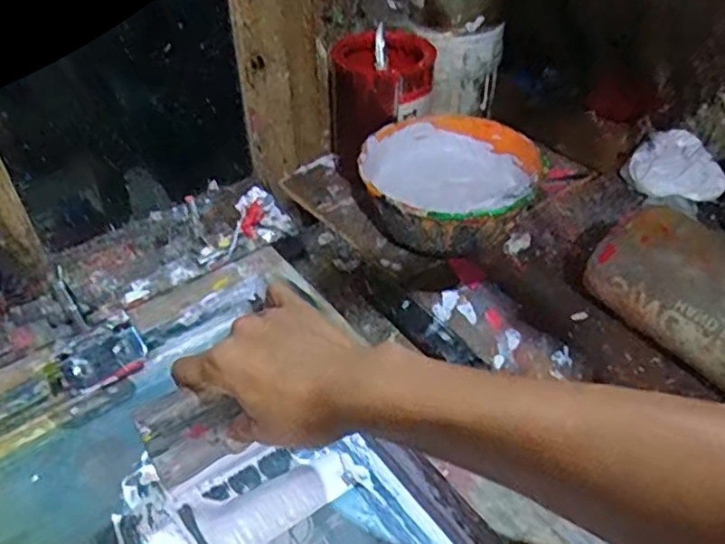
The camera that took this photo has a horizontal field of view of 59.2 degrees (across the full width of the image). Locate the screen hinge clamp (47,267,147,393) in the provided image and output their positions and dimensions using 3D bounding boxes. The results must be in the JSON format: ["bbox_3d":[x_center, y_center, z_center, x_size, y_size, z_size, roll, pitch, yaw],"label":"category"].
[{"bbox_3d":[-0.221,0.043,0.502,0.057,0.032,0.111,-32,50,-29],"label":"screen hinge clamp"}]

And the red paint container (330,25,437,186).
[{"bbox_3d":[0.021,-0.177,0.702,0.092,0.141,0.099,-34,51,-30],"label":"red paint container"}]

